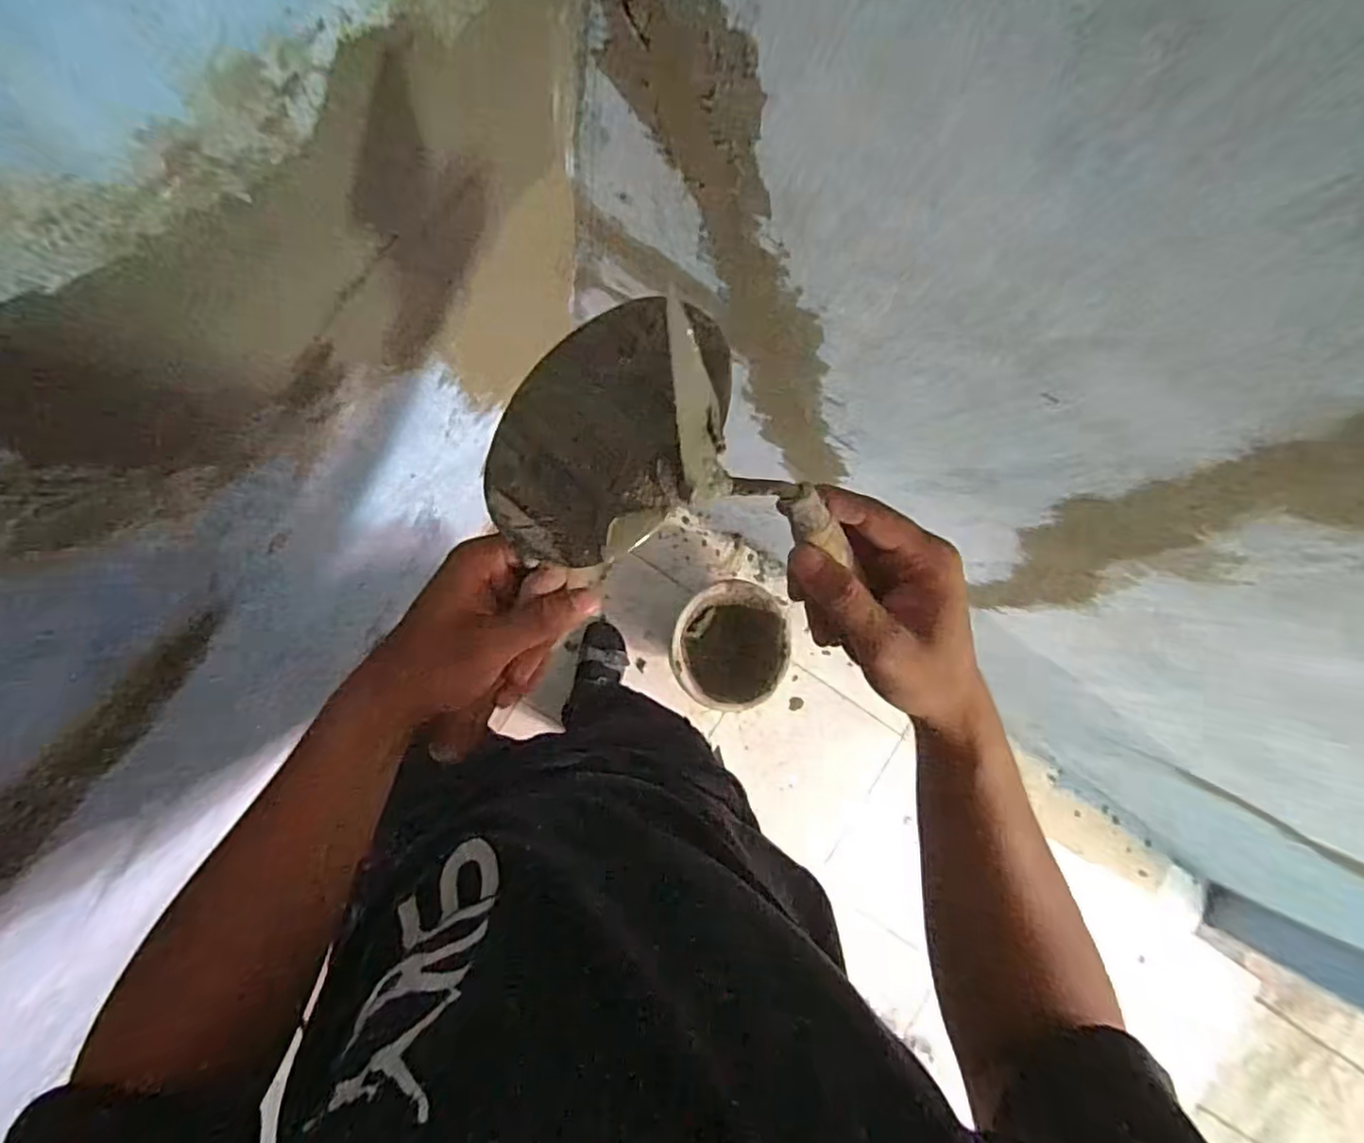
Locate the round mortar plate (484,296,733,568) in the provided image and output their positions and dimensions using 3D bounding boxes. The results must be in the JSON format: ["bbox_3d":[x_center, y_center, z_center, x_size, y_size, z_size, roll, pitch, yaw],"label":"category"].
[{"bbox_3d":[-0.043,-0.078,0.364,0.098,0.015,0.156,26,74,9],"label":"round mortar plate"}]

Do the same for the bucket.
[{"bbox_3d":[0.107,0.152,1.451,0.270,0.170,0.269,0,90,-9],"label":"bucket"}]

